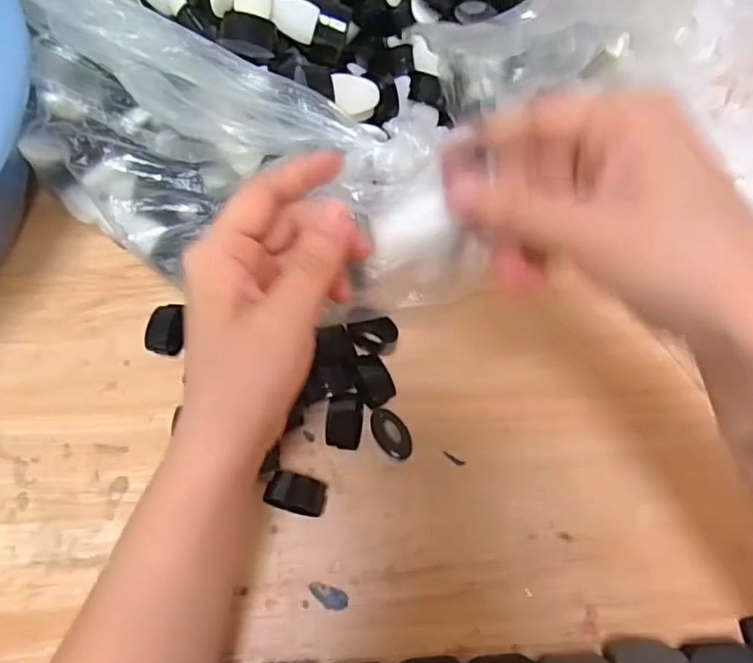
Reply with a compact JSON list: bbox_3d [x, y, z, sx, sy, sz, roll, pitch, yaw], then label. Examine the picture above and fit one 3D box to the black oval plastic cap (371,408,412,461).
[{"bbox_3d":[0.008,0.062,0.345,0.019,0.011,0.033,-28,72,-11],"label":"black oval plastic cap"}]

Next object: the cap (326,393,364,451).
[{"bbox_3d":[-0.019,0.054,0.347,0.021,0.017,0.032,4,69,0],"label":"cap"}]

